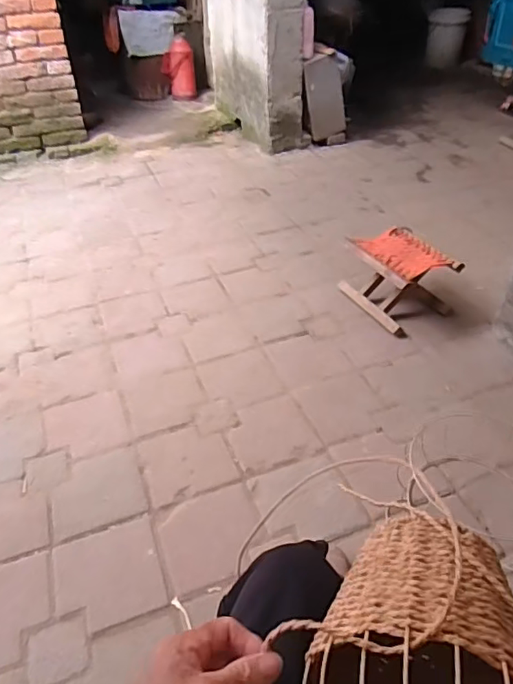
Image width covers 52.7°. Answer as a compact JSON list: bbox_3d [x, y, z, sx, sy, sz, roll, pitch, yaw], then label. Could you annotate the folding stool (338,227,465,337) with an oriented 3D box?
[{"bbox_3d":[0.422,-0.192,1.556,0.230,0.187,0.278,-22,44,-23],"label":"folding stool"}]

